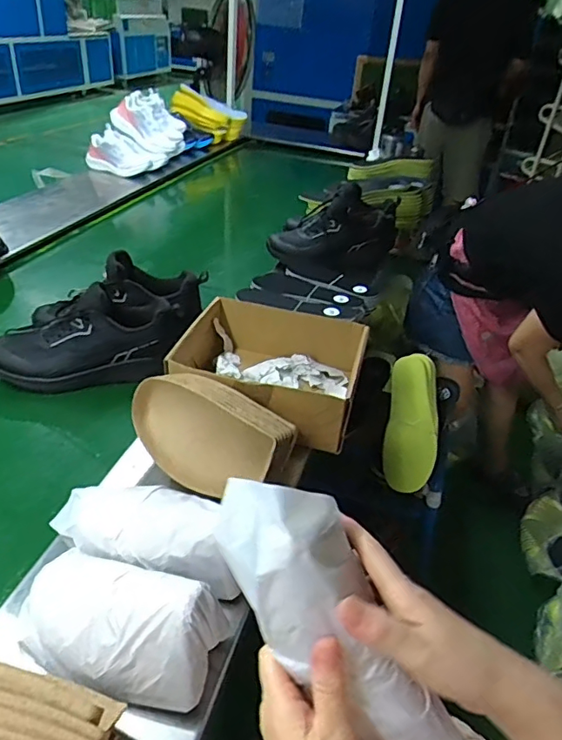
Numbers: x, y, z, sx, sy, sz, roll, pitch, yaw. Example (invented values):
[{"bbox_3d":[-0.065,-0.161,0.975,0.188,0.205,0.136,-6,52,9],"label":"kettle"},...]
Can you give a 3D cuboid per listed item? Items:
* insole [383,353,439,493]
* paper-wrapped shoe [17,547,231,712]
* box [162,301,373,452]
[{"bbox_3d":[0.272,0.105,1.097,0.107,0.062,0.303,8,74,3],"label":"insole"},{"bbox_3d":[-0.160,0.233,0.499,0.207,0.086,0.100,5,32,23],"label":"paper-wrapped shoe"},{"bbox_3d":[-0.011,-0.004,0.826,0.264,0.094,0.248,12,35,9],"label":"box"}]

